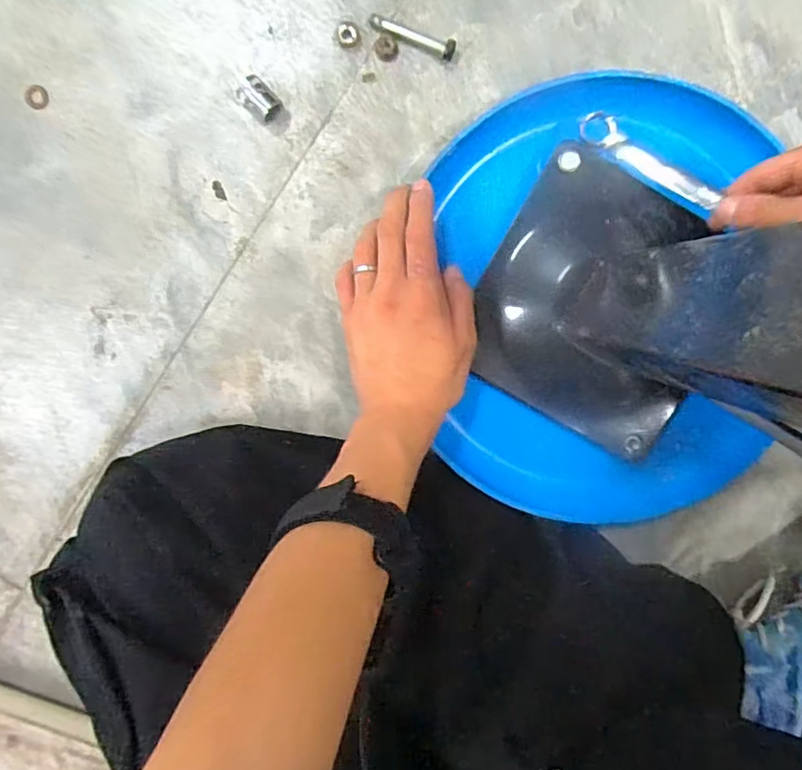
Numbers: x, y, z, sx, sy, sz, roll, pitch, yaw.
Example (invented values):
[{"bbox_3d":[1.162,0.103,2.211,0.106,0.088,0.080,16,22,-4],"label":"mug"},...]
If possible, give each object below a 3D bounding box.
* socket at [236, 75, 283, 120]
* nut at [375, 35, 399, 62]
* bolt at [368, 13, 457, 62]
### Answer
[{"bbox_3d":[-0.096,-0.196,0.397,0.026,0.015,0.019,42,97,-4],"label":"socket"},{"bbox_3d":[-0.010,-0.228,0.393,0.015,0.004,0.017,-9,97,3],"label":"nut"},{"bbox_3d":[0.008,-0.237,0.389,0.062,0.013,0.012,24,98,-2],"label":"bolt"}]

